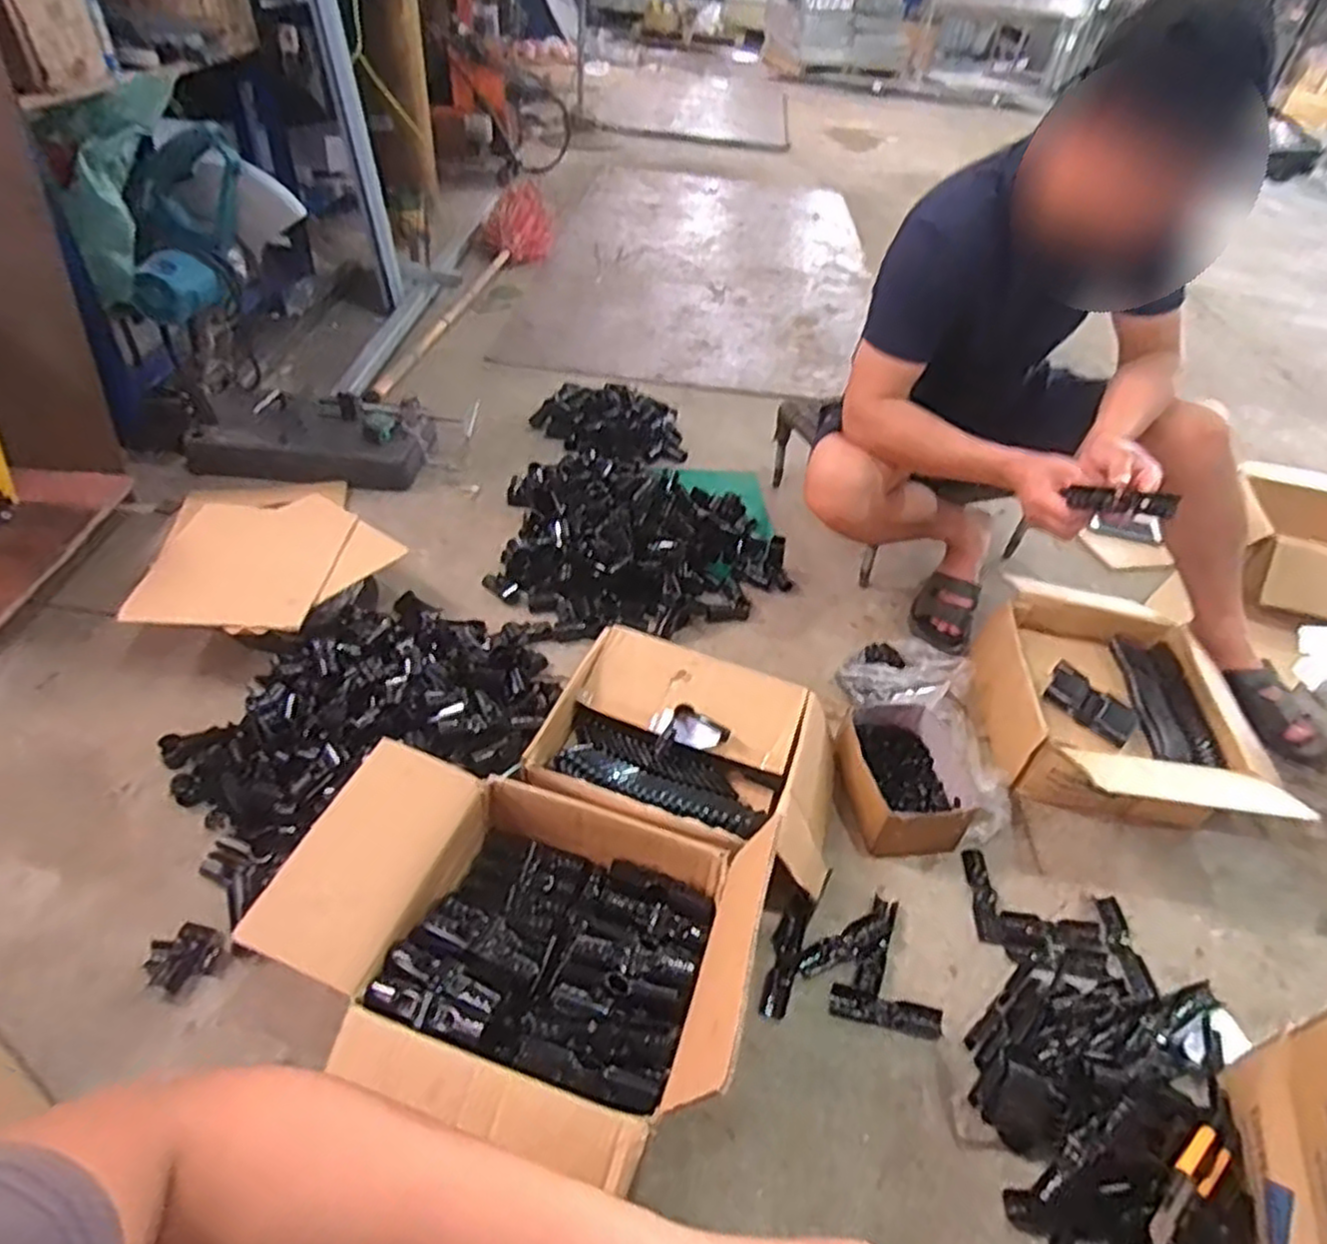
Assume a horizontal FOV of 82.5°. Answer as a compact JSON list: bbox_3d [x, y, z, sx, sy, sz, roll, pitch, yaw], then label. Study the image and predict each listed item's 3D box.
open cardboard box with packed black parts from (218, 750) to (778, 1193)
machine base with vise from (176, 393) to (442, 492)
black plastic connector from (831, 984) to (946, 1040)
[{"bbox_3d":[-0.159,0.316,0.801,0.478,0.235,0.368,15,43,8],"label":"open cardboard box with packed black parts"},{"bbox_3d":[-0.739,-0.385,1.590,0.480,0.115,0.210,1,43,-7],"label":"machine base with vise"},{"bbox_3d":[0.263,0.461,0.895,0.128,0.011,0.034,13,43,6],"label":"black plastic connector"}]

